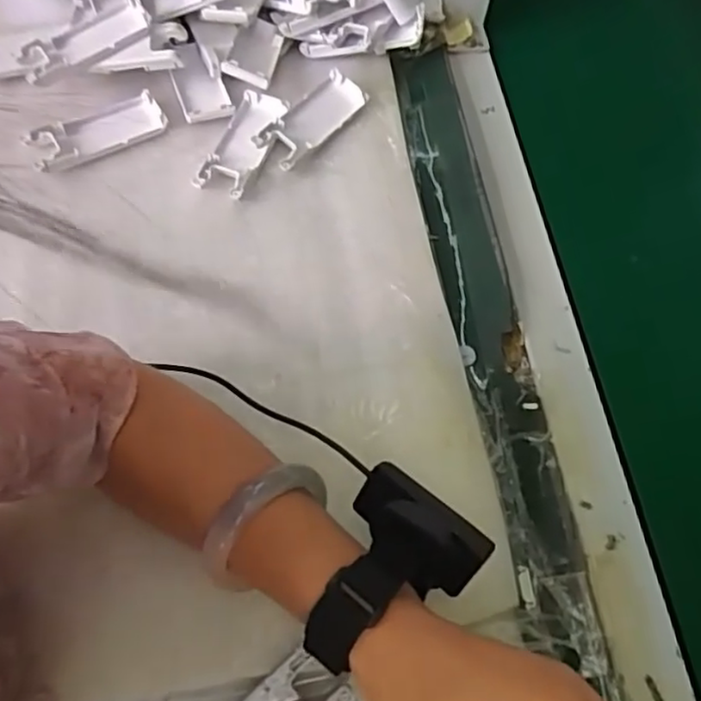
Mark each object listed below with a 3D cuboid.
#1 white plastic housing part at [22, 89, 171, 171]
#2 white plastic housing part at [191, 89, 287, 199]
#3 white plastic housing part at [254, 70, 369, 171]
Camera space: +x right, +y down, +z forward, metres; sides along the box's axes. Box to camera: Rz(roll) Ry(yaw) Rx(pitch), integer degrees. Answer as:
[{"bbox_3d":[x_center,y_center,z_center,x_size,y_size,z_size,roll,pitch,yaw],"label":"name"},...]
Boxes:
[{"bbox_3d":[-0.195,-0.168,0.508,0.101,0.014,0.038,-25,66,-15],"label":"white plastic housing part"},{"bbox_3d":[-0.083,-0.159,0.509,0.043,0.025,0.096,17,63,6],"label":"white plastic housing part"},{"bbox_3d":[-0.031,-0.182,0.518,0.036,0.019,0.098,37,66,15],"label":"white plastic housing part"}]

